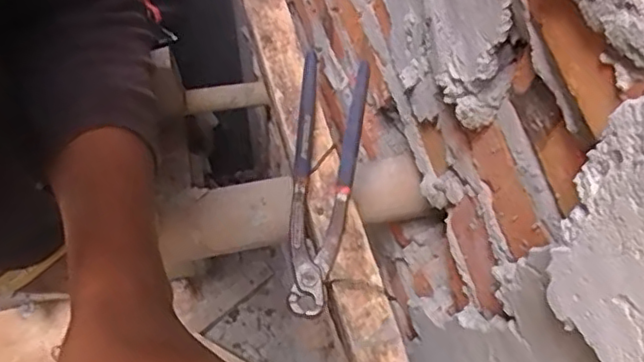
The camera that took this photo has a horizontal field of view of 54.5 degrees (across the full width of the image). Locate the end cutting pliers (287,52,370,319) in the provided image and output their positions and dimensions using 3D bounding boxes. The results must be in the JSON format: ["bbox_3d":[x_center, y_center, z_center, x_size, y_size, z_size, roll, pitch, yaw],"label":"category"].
[{"bbox_3d":[0.002,0.000,0.495,0.054,0.029,0.212,6,63,1],"label":"end cutting pliers"}]

